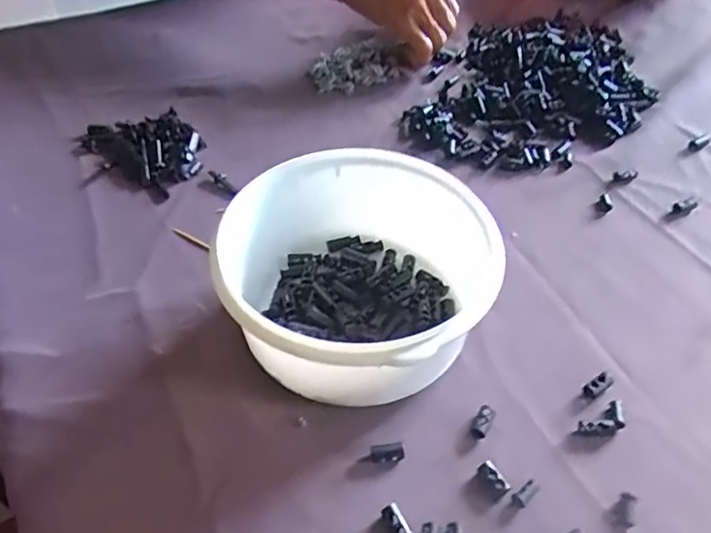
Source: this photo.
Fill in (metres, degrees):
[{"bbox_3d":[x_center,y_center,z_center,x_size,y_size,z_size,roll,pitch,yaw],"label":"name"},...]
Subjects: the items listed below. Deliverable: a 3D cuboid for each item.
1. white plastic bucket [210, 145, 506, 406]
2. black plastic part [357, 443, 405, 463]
[{"bbox_3d":[0.000,0.011,0.358,0.158,0.079,0.148,-1,48,1],"label":"white plastic bucket"},{"bbox_3d":[0.014,0.104,0.325,0.025,0.008,0.009,-13,48,6],"label":"black plastic part"}]

